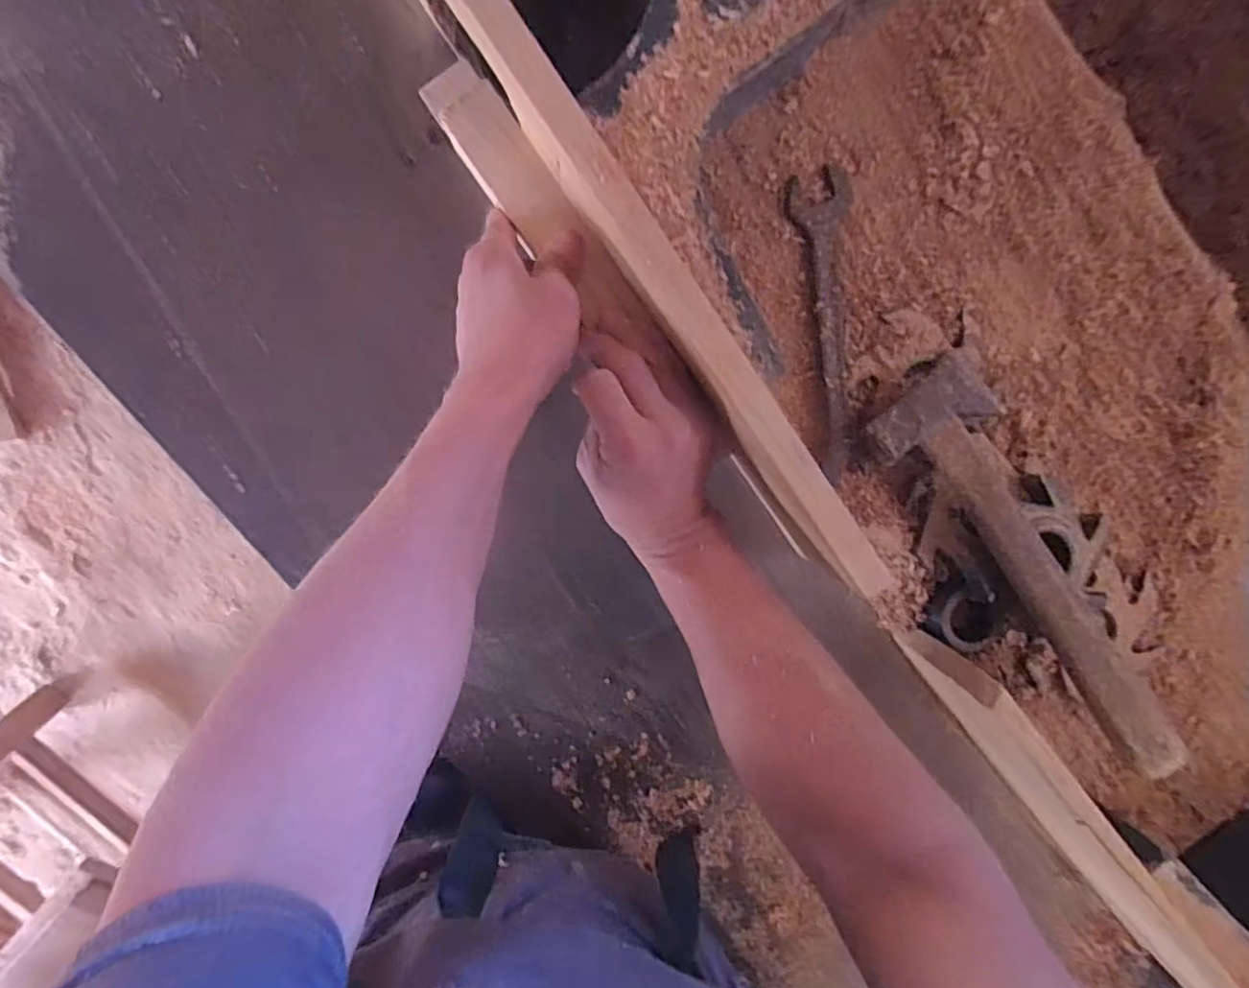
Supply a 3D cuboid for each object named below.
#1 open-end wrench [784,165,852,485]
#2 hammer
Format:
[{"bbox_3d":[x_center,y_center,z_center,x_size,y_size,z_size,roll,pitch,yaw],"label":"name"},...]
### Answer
[{"bbox_3d":[0.144,-0.119,0.442,0.042,0.012,0.212,-5,98,-1],"label":"open-end wrench"},{"bbox_3d":[0.272,0.047,0.426,0.100,0.051,0.293,-28,81,2],"label":"hammer"}]

